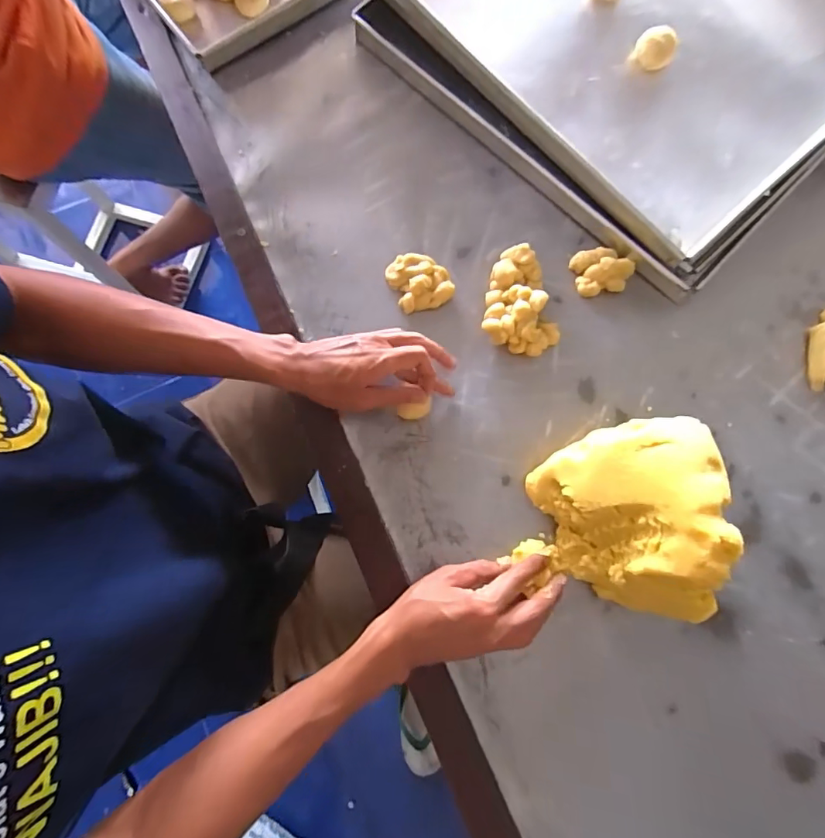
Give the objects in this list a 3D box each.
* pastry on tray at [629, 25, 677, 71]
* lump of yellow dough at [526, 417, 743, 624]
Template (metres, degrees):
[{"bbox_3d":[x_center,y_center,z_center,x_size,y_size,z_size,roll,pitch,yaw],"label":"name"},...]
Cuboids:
[{"bbox_3d":[0.268,-0.410,0.535,0.042,0.024,0.044,27,78,4],"label":"pastry on tray"},{"bbox_3d":[0.179,0.079,0.417,0.132,0.115,0.160,7,77,1],"label":"lump of yellow dough"}]

